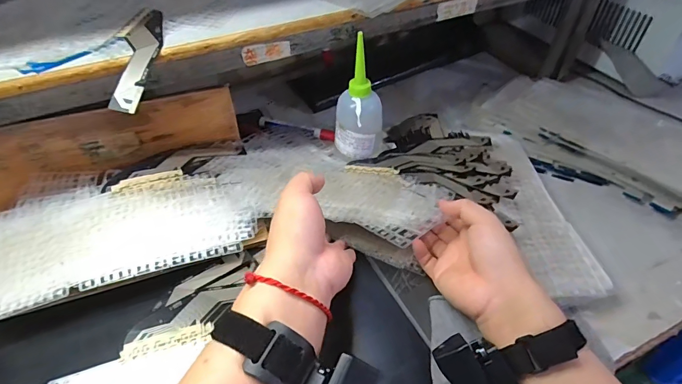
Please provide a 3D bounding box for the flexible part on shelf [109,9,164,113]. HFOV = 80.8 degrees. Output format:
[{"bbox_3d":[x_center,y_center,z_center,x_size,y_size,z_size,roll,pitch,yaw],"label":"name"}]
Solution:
[{"bbox_3d":[-0.187,-0.130,0.372,0.039,0.012,0.139,-4,59,-3],"label":"flexible part on shelf"}]

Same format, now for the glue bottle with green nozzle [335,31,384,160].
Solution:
[{"bbox_3d":[0.023,-0.105,0.496,0.062,0.150,0.058,5,45,6],"label":"glue bottle with green nozzle"}]

